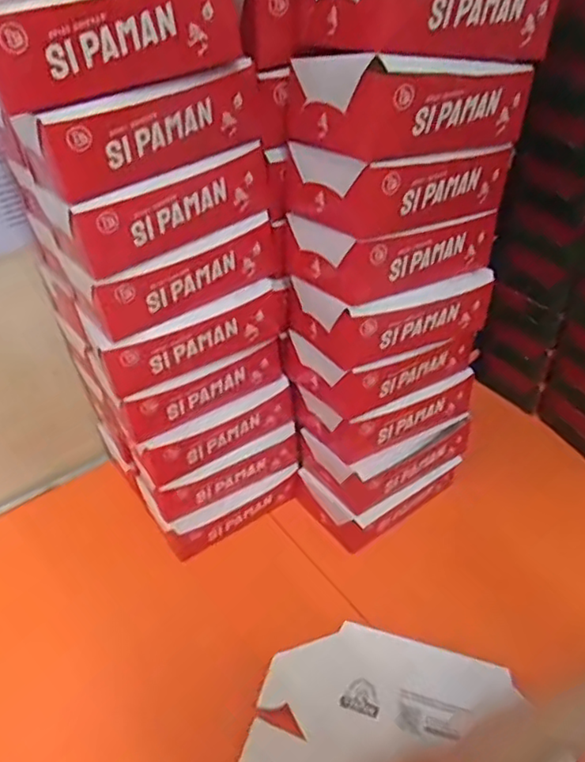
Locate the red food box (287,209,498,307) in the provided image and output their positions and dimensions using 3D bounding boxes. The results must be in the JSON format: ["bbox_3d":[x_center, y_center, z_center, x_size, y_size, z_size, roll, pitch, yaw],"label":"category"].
[{"bbox_3d":[0.096,-0.137,0.592,0.179,0.066,0.105,-24,43,-23],"label":"red food box"}]

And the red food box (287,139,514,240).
[{"bbox_3d":[0.101,-0.190,0.557,0.180,0.071,0.110,-24,43,-23],"label":"red food box"}]

